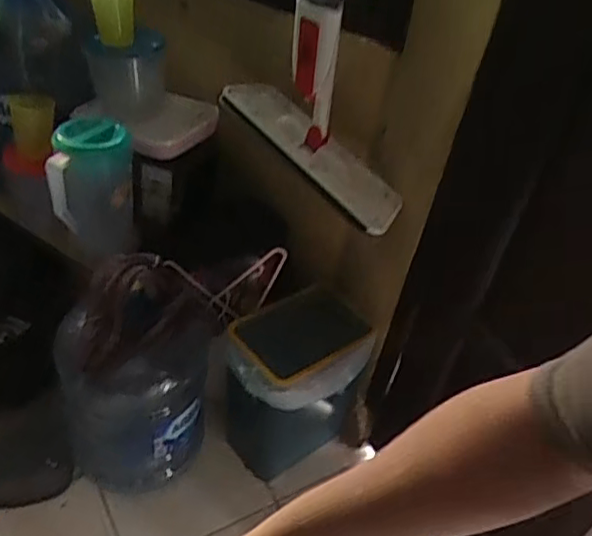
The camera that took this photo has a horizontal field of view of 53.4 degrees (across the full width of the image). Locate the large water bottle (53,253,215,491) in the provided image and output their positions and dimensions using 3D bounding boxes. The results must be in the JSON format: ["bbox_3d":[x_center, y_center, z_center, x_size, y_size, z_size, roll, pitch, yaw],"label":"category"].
[{"bbox_3d":[-0.283,0.190,1.076,0.250,0.436,0.246,1,40,-12],"label":"large water bottle"}]

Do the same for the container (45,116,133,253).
[{"bbox_3d":[-0.353,-0.142,1.040,0.128,0.196,0.131,7,39,-4],"label":"container"}]

